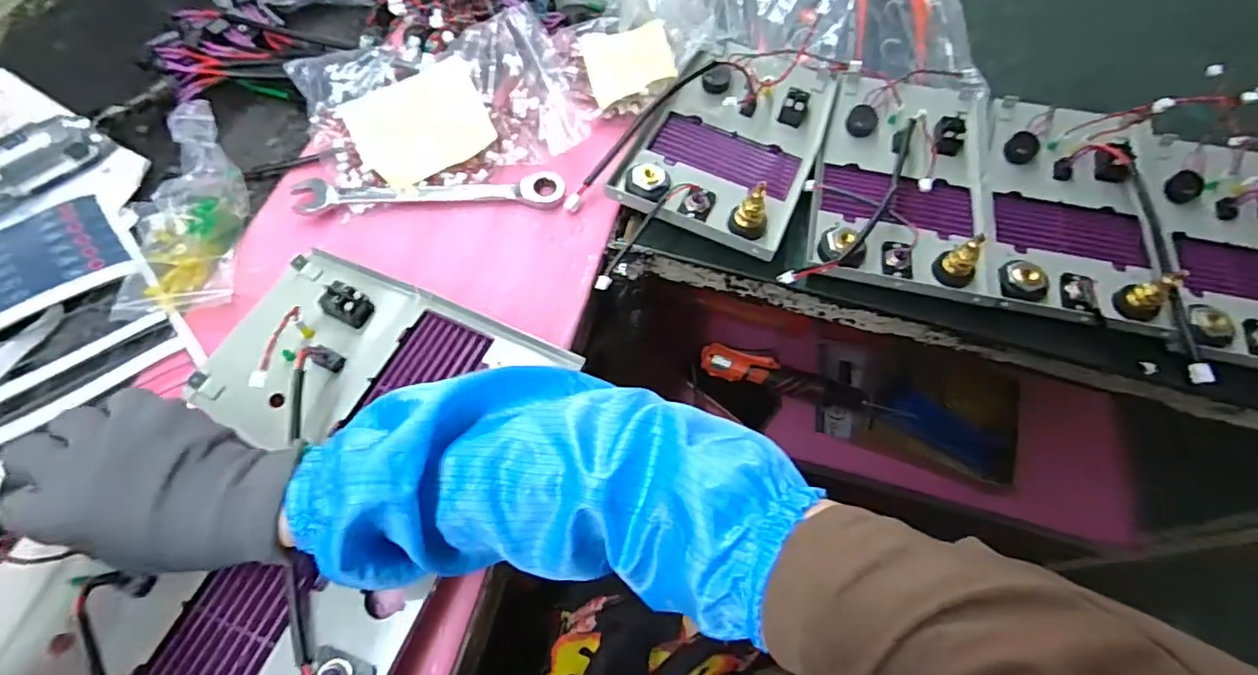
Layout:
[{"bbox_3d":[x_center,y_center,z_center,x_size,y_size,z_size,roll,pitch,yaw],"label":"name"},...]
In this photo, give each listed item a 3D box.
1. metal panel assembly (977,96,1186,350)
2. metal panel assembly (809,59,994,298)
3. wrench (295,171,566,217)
[{"bbox_3d":[0.388,-0.109,0.506,0.160,0.053,0.238,18,63,5],"label":"metal panel assembly"},{"bbox_3d":[0.246,-0.152,0.517,0.147,0.046,0.269,17,63,4],"label":"metal panel assembly"},{"bbox_3d":[-0.169,-0.126,0.487,0.223,0.016,0.033,-3,63,-5],"label":"wrench"}]

